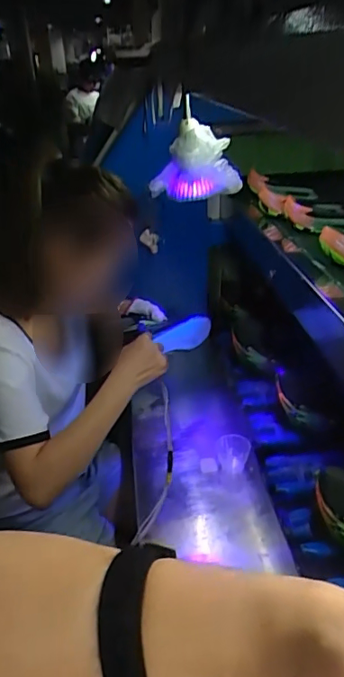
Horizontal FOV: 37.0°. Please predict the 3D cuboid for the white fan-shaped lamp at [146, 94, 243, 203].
[{"bbox_3d":[0.034,-0.270,0.769,0.081,0.112,0.129,-20,32,-29],"label":"white fan-shaped lamp"}]

